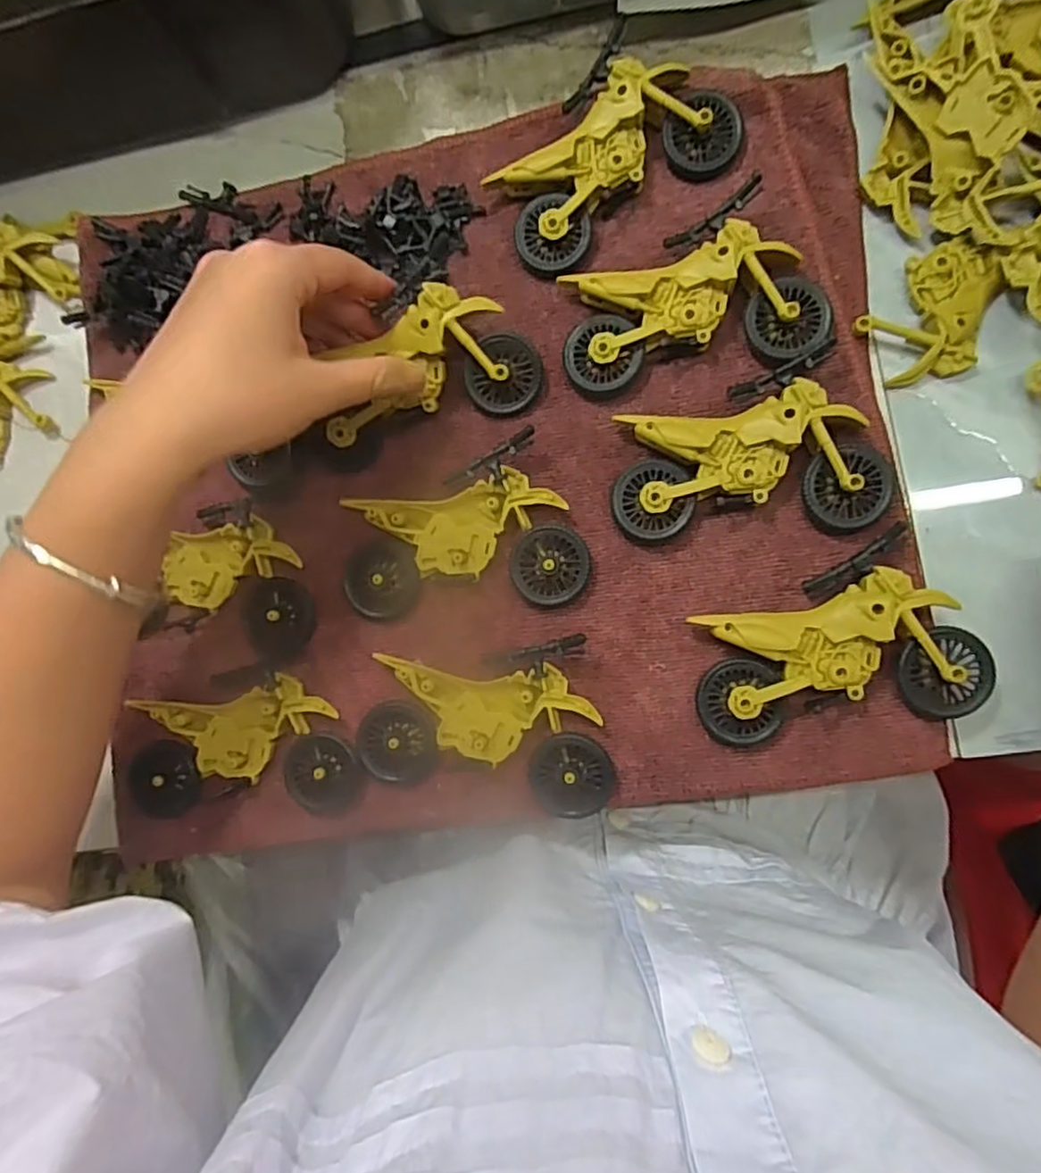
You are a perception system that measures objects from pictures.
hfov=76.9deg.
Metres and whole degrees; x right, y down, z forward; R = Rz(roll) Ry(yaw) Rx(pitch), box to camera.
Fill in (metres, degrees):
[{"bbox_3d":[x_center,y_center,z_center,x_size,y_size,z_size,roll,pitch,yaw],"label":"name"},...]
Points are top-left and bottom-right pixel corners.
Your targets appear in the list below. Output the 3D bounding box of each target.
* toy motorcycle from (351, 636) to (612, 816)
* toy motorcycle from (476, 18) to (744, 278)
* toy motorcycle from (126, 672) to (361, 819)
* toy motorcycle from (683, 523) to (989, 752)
[{"bbox_3d":[-0.017,0.063,0.304,0.114,0.013,0.075,0,86,8],"label":"toy motorcycle"},{"bbox_3d":[0.039,-0.207,0.313,0.112,0.022,0.074,-35,82,4],"label":"toy motorcycle"},{"bbox_3d":[-0.136,0.078,0.320,0.113,0.014,0.064,-3,86,8],"label":"toy motorcycle"},{"bbox_3d":[0.135,0.023,0.282,0.115,0.021,0.075,-10,85,7],"label":"toy motorcycle"}]

